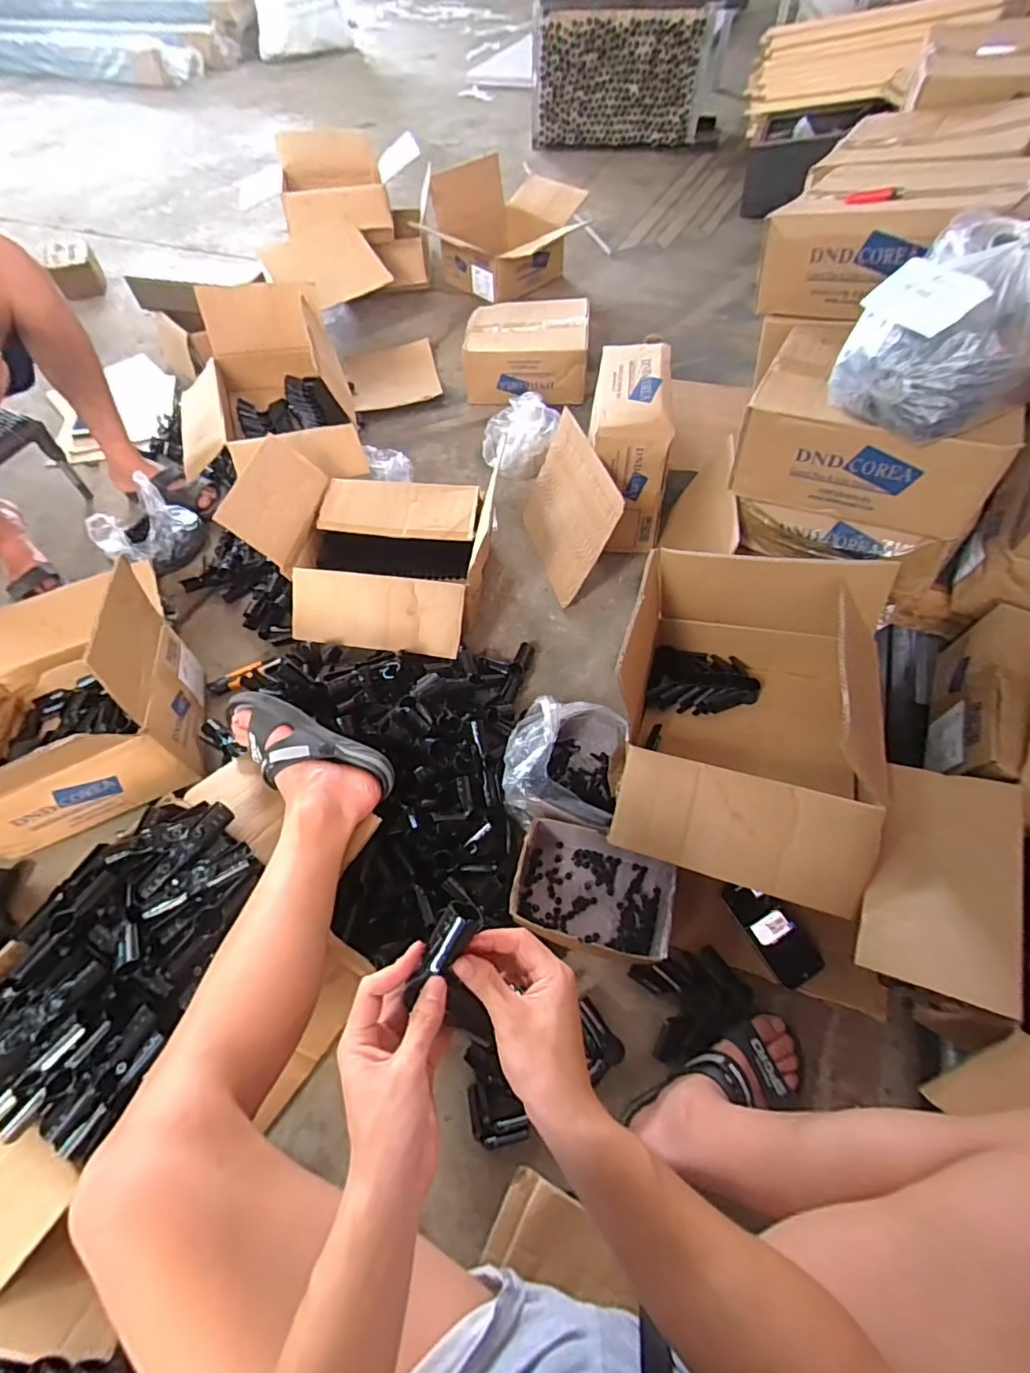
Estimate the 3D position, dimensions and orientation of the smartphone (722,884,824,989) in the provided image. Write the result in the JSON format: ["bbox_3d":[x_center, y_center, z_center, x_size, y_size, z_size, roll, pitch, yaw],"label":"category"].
[{"bbox_3d":[0.355,0.337,0.749,0.062,0.008,0.144,-34,68,0],"label":"smartphone"}]

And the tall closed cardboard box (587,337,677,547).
[{"bbox_3d":[0.227,-0.479,1.110,0.147,0.272,0.333,3,58,4],"label":"tall closed cardboard box"}]

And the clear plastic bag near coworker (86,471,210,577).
[{"bbox_3d":[-0.780,-0.341,1.154,0.158,0.118,0.193,24,62,16],"label":"clear plastic bag near coworker"}]

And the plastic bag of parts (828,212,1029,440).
[{"bbox_3d":[0.558,-0.442,0.660,0.229,0.164,0.213,33,65,20],"label":"plastic bag of parts"}]

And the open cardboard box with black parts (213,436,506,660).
[{"bbox_3d":[-0.276,-0.274,1.039,0.425,0.220,0.376,4,58,5],"label":"open cardboard box with black parts"}]

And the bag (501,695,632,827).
[{"bbox_3d":[0.075,0.126,0.838,0.165,0.137,0.193,6,59,6],"label":"bag"}]

